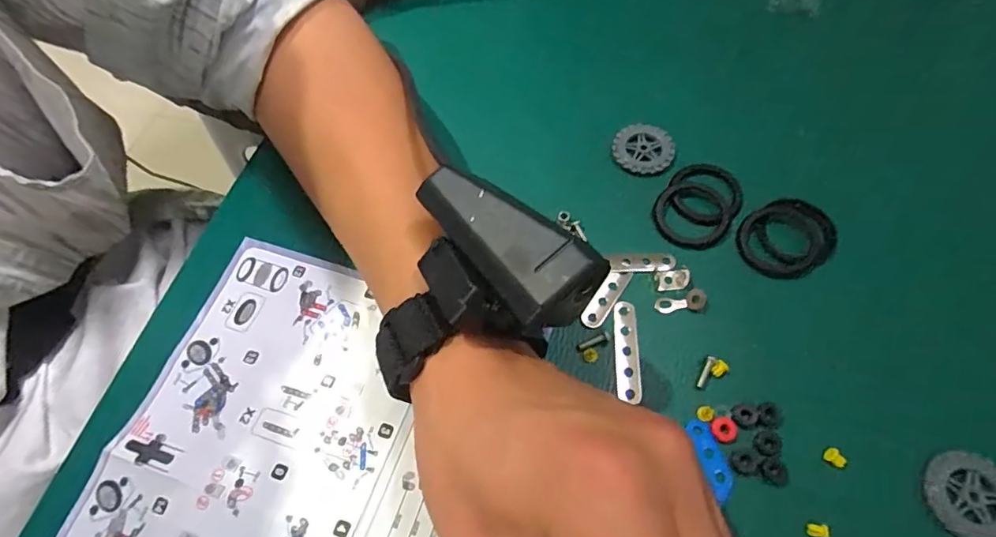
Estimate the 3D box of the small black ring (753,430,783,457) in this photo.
[{"bbox_3d":[0.115,0.074,0.222,0.010,0.004,0.011,-2,62,3],"label":"small black ring"}]

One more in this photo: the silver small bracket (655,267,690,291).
[{"bbox_3d":[0.086,0.005,0.256,0.016,0.004,0.011,-8,62,0],"label":"silver small bracket"}]

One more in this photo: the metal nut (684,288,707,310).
[{"bbox_3d":[0.095,0.014,0.250,0.009,0.004,0.009,-2,62,3],"label":"metal nut"}]

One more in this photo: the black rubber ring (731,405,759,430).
[{"bbox_3d":[0.107,0.064,0.225,0.010,0.004,0.010,-2,62,3],"label":"black rubber ring"}]

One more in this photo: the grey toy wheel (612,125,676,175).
[{"bbox_3d":[0.081,-0.067,0.292,0.033,0.006,0.029,10,63,9],"label":"grey toy wheel"}]

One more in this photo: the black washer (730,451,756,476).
[{"bbox_3d":[0.103,0.081,0.218,0.010,0.004,0.009,-24,63,-9],"label":"black washer"}]

